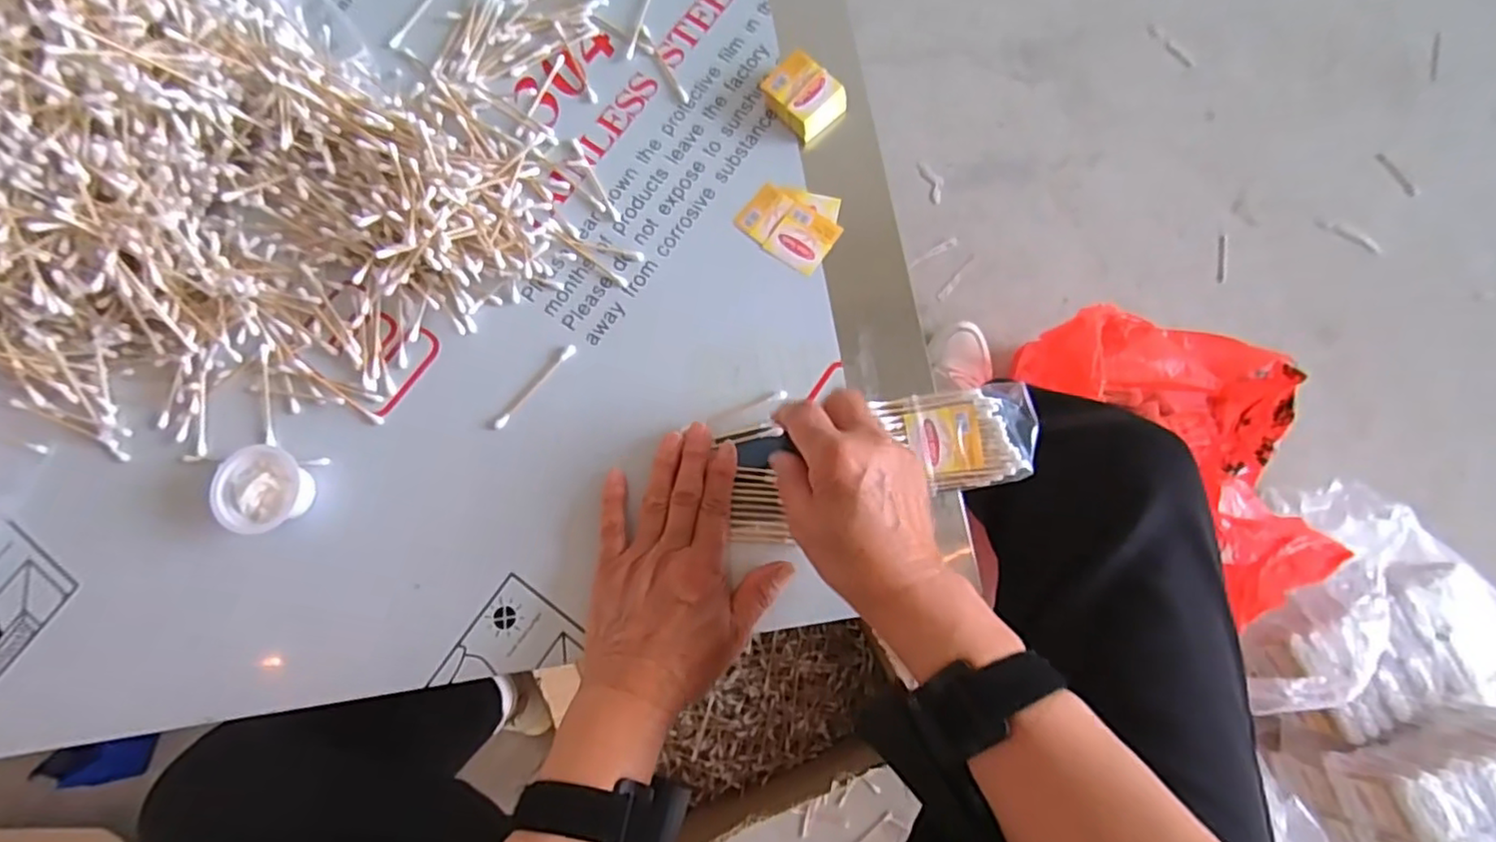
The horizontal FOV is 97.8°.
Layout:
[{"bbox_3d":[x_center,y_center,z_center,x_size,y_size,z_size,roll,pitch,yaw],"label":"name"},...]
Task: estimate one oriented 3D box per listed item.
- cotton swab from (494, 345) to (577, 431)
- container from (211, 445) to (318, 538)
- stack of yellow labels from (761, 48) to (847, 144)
[{"bbox_3d":[-0.142,-0.023,0.434,0.007,0.004,0.073,41,82,8],"label":"cotton swab"},{"bbox_3d":[-0.305,0.044,0.417,0.049,0.031,0.053,0,79,1],"label":"container"},{"bbox_3d":[0.040,-0.228,0.463,0.051,0.022,0.041,44,83,9],"label":"stack of yellow labels"}]

